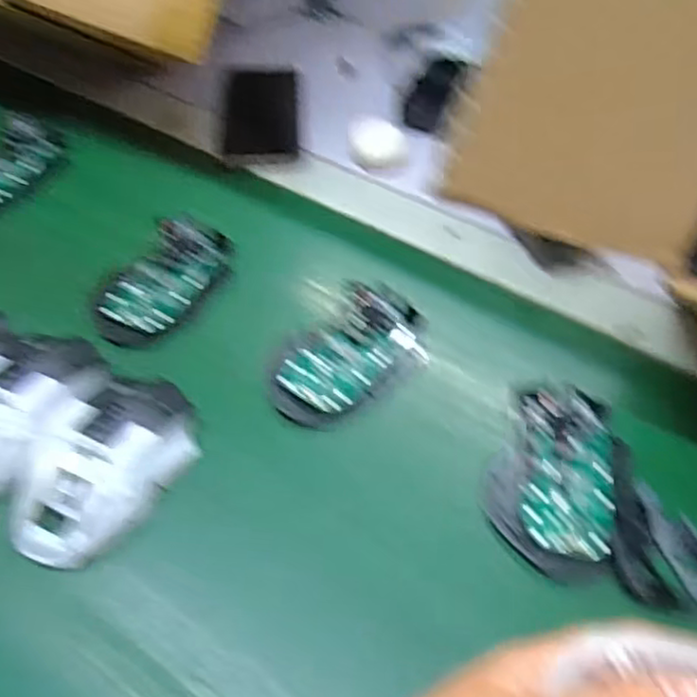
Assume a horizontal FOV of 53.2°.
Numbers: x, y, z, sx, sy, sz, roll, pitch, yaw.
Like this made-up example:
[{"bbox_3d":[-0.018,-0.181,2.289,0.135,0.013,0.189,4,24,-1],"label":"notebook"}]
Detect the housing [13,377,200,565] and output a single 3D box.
[{"bbox_3d":[-0.129,0.059,0.373,0.064,0.035,0.113,25,53,19],"label":"housing"}]

